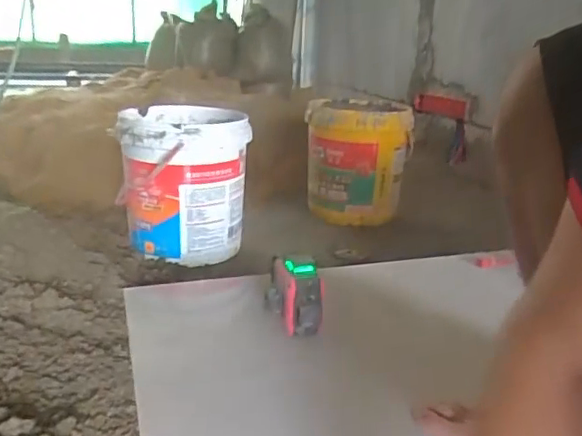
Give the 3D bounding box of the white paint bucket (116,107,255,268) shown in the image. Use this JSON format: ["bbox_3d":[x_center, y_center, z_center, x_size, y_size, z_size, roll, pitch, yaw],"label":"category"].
[{"bbox_3d":[-0.275,-0.095,1.435,0.306,0.331,0.304,-1,20,-12],"label":"white paint bucket"}]

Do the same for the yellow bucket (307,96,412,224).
[{"bbox_3d":[0.202,-0.163,1.795,0.327,0.389,0.341,5,20,-2],"label":"yellow bucket"}]

